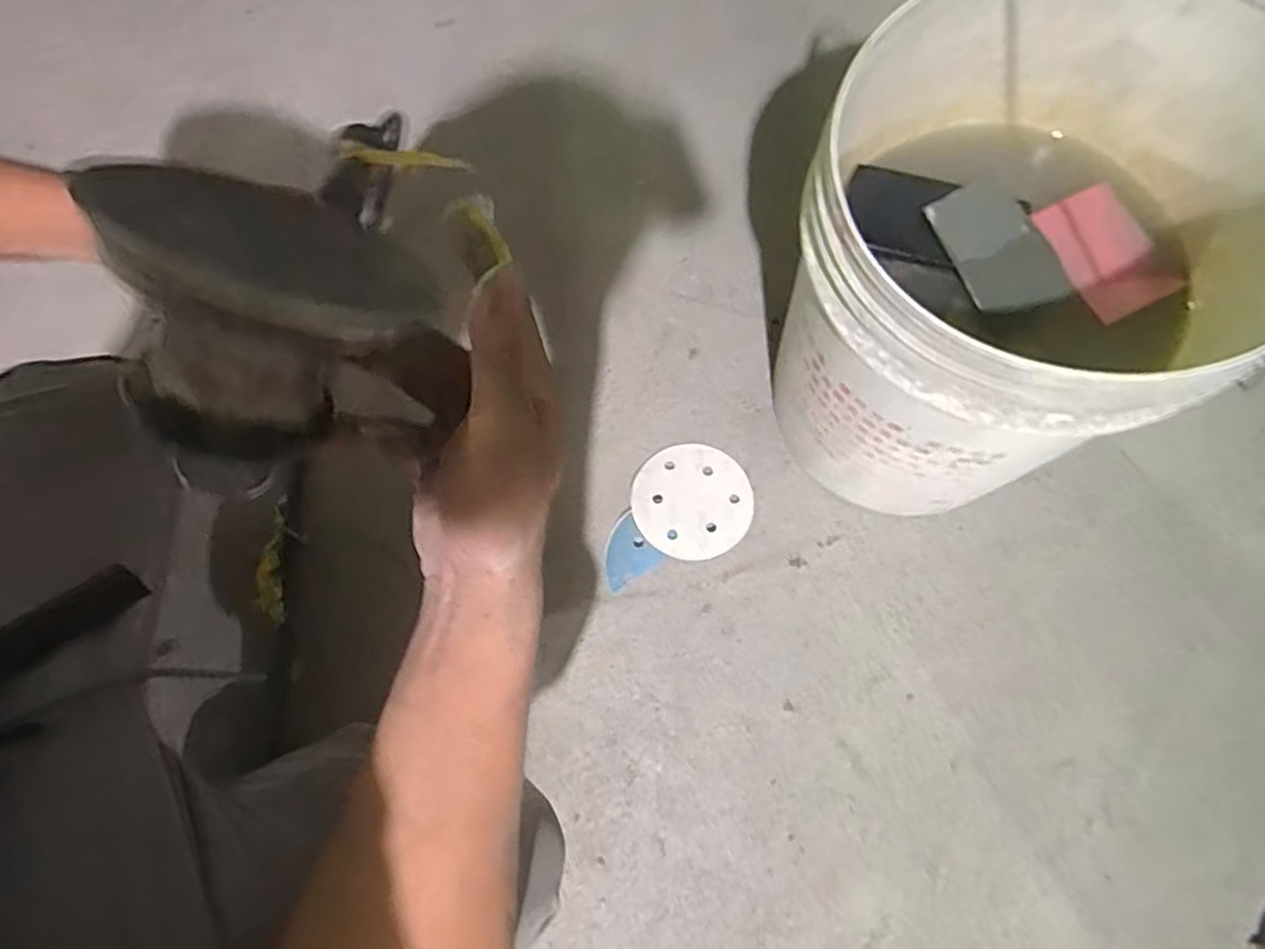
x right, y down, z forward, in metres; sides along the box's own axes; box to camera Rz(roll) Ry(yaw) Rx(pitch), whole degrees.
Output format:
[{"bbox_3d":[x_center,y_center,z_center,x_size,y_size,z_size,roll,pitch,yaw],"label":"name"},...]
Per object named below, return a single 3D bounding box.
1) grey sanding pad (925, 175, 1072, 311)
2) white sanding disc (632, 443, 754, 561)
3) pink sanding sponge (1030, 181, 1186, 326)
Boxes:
[{"bbox_3d":[0.269,-0.166,0.514,0.067,0.009,0.104,-29,89,1],"label":"grey sanding pad"},{"bbox_3d":[0.060,0.026,0.694,0.116,0.004,0.114,-1,71,1],"label":"white sanding disc"},{"bbox_3d":[0.353,-0.166,0.519,0.064,0.014,0.100,-24,75,-4],"label":"pink sanding sponge"}]

